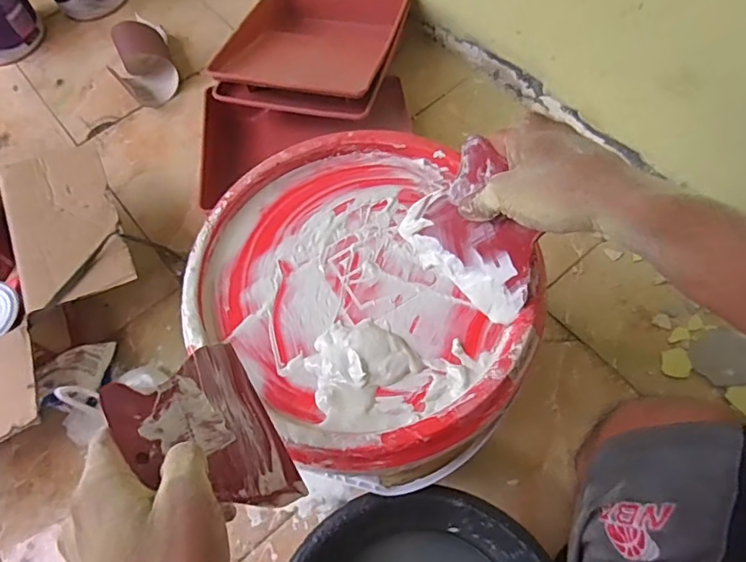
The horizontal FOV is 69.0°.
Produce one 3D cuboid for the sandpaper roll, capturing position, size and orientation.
[{"bbox_3d":[-0.462,-0.438,1.087,0.119,0.071,0.179,-20,63,-4],"label":"sandpaper roll"}]

